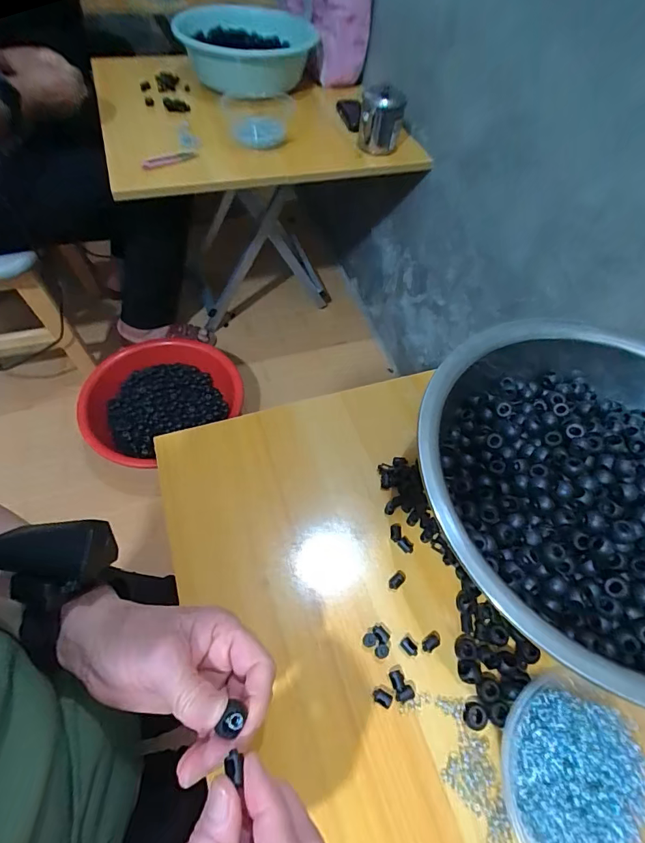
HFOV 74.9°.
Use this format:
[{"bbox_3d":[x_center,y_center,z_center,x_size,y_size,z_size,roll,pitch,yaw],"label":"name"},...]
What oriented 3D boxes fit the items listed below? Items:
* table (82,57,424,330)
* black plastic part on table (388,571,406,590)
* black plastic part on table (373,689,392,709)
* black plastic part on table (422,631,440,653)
[{"bbox_3d":[-0.176,-0.540,1.061,0.556,0.496,0.573,-15,59,-14],"label":"table"},{"bbox_3d":[0.067,0.142,0.376,0.010,0.004,0.019,39,62,19],"label":"black plastic part on table"},{"bbox_3d":[0.046,0.214,0.326,0.014,0.008,0.010,27,59,13],"label":"black plastic part on table"},{"bbox_3d":[0.091,0.184,0.350,0.019,0.004,0.010,-30,64,-22],"label":"black plastic part on table"}]

